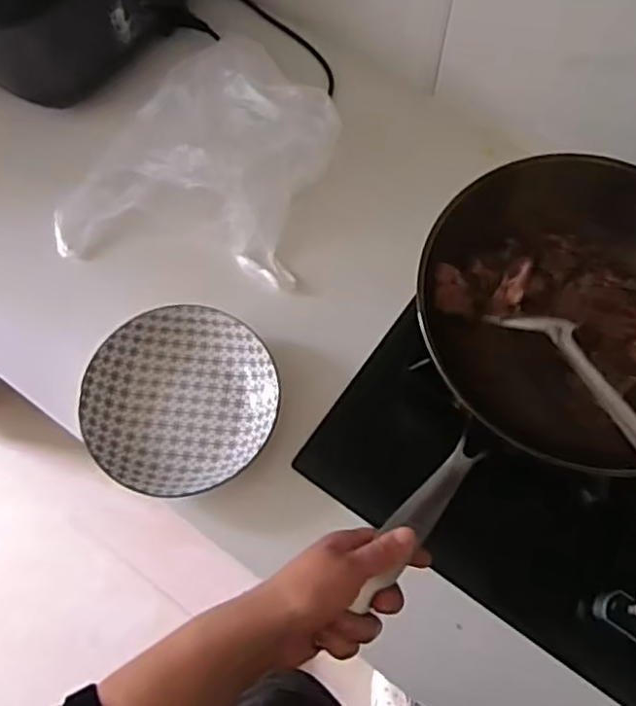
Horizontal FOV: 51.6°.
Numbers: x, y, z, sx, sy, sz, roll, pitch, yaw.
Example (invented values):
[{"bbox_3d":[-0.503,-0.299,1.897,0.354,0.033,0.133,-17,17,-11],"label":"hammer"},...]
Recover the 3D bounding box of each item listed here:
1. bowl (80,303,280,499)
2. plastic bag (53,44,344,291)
[{"bbox_3d":[-0.144,0.050,0.703,0.198,0.042,0.199,0,70,1],"label":"bowl"},{"bbox_3d":[-0.143,-0.234,0.798,0.296,0.103,0.276,16,71,7],"label":"plastic bag"}]

